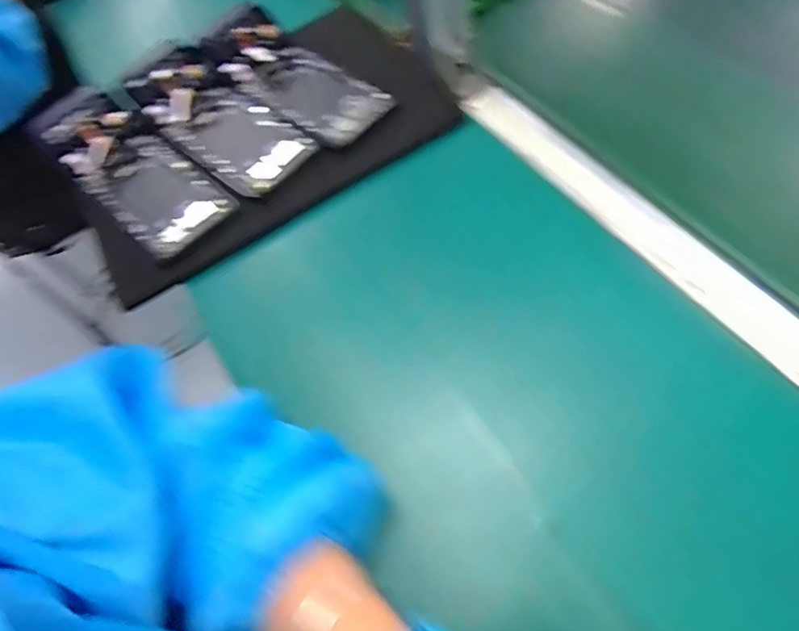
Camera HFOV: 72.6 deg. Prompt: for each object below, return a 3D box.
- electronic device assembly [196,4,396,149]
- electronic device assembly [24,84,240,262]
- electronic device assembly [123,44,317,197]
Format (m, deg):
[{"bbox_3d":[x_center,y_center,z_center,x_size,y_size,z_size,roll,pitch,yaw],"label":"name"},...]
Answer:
[{"bbox_3d":[-0.102,-0.240,0.538,0.206,0.041,0.088,38,73,27],"label":"electronic device assembly"},{"bbox_3d":[-0.246,-0.143,0.501,0.212,0.039,0.089,37,73,27],"label":"electronic device assembly"},{"bbox_3d":[-0.177,-0.194,0.520,0.203,0.040,0.089,36,71,27],"label":"electronic device assembly"}]

